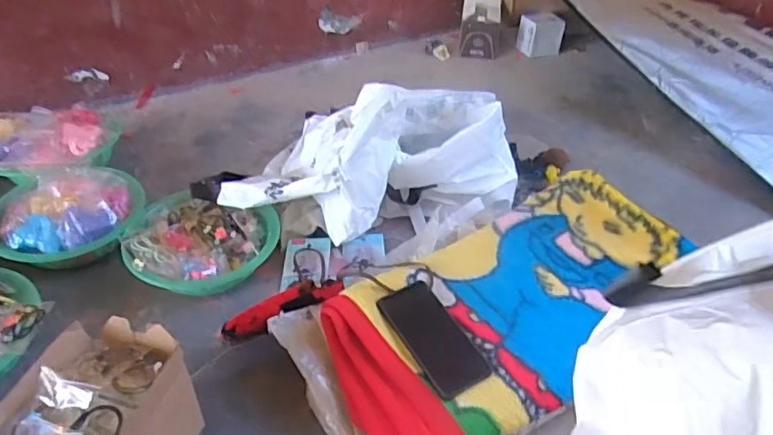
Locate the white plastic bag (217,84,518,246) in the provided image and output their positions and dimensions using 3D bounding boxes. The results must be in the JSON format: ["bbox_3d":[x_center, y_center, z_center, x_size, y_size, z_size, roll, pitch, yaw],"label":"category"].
[{"bbox_3d":[-0.021,-0.138,0.993,0.502,0.203,0.339,-4,40,-6],"label":"white plastic bag"}]

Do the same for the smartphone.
[{"bbox_3d":[0.058,0.158,0.740,0.079,0.016,0.162,-22,56,-26],"label":"smartphone"}]

